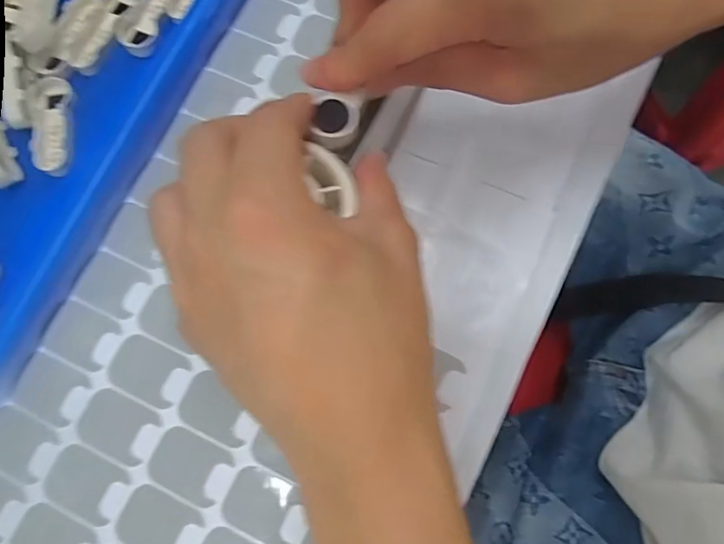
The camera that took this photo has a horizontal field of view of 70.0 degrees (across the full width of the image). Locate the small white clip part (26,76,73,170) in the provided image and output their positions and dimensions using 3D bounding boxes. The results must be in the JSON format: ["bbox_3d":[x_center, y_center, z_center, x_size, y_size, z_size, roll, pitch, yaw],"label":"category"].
[{"bbox_3d":[-0.156,-0.075,0.259,0.019,0.005,0.050,-12,77,-1],"label":"small white clip part"}]

